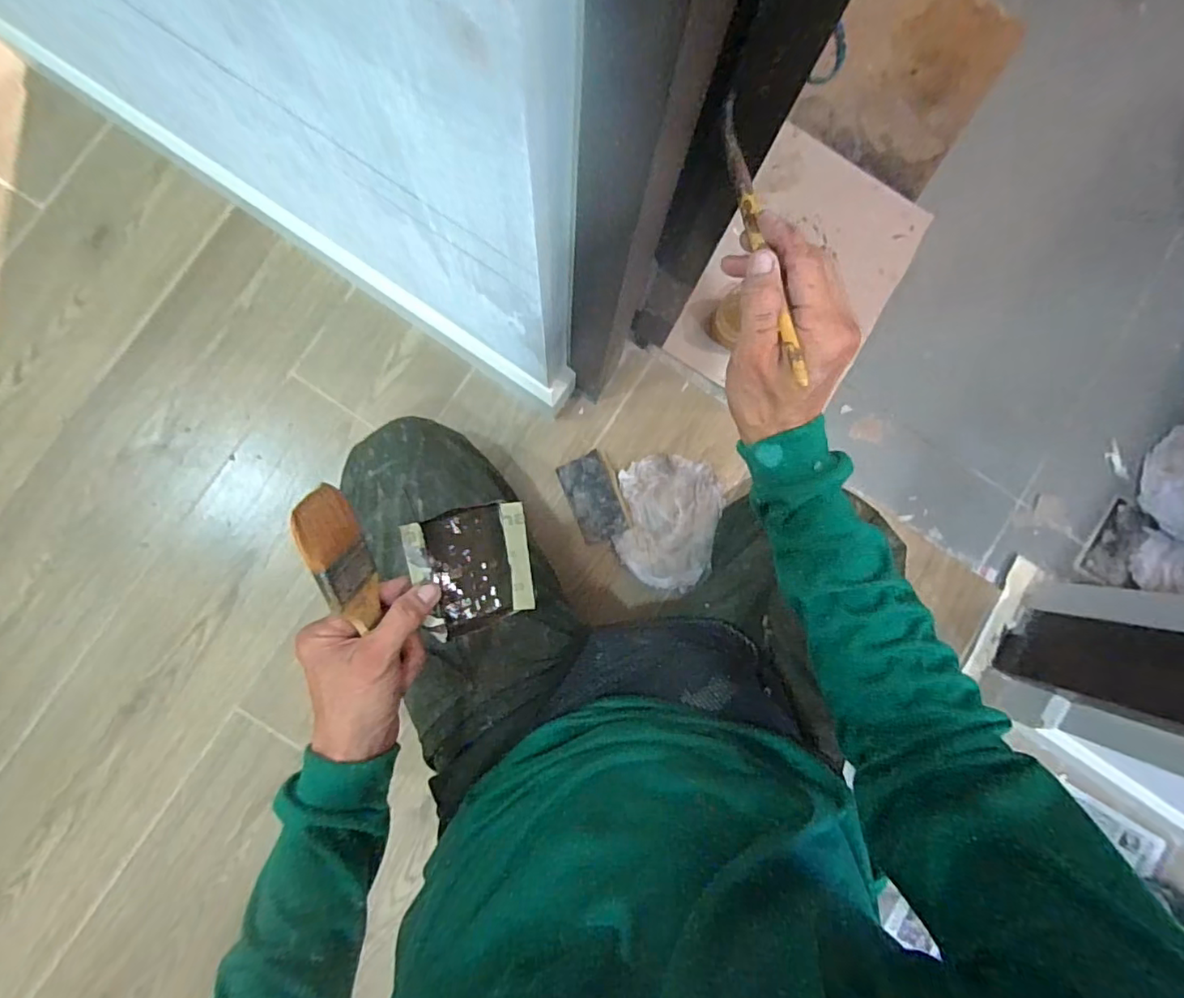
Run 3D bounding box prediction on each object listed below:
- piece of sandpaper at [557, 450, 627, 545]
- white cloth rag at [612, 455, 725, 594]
[{"bbox_3d":[0.002,-0.001,0.779,0.066,0.019,0.119,-21,88,-4],"label":"piece of sandpaper"},{"bbox_3d":[0.106,0.033,0.777,0.138,0.026,0.178,7,86,-3],"label":"white cloth rag"}]

